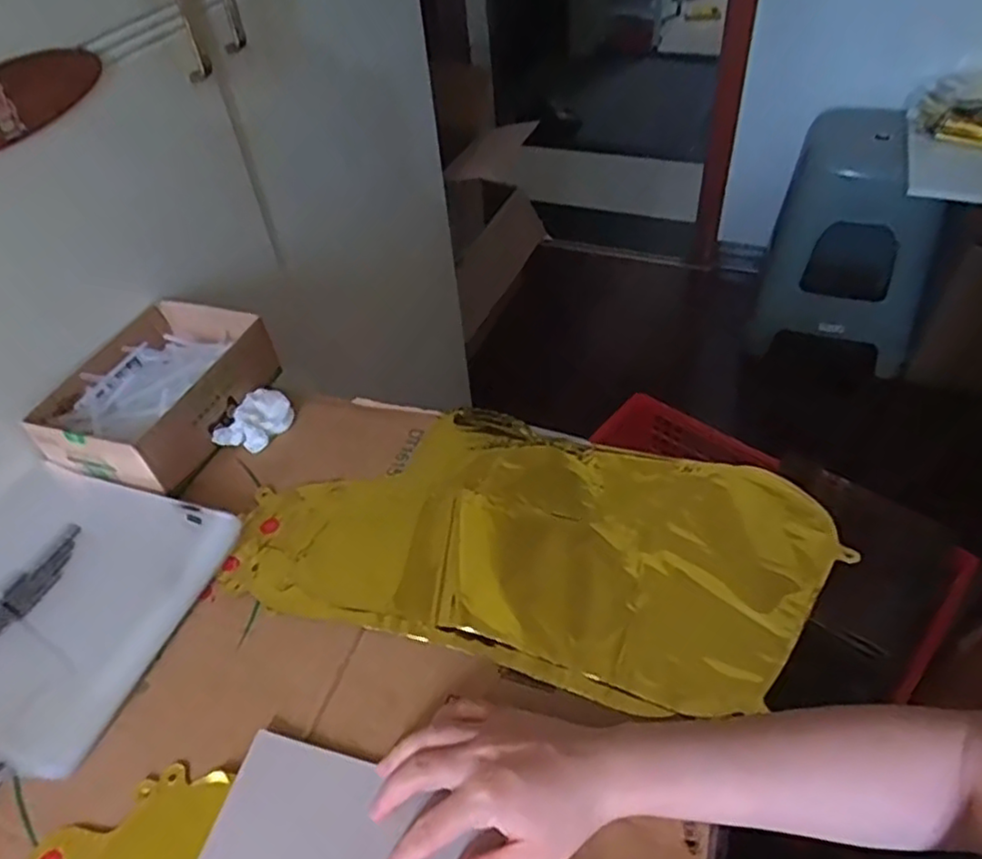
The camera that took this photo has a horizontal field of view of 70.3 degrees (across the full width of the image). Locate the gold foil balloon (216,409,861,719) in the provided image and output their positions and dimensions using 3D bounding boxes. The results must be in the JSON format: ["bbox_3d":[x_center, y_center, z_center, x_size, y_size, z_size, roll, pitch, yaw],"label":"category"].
[{"bbox_3d":[0.030,0.075,0.532,0.424,0.015,0.216,11,48,13],"label":"gold foil balloon"}]

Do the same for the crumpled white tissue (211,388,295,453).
[{"bbox_3d":[-0.212,-0.007,0.632,0.043,0.022,0.067,16,49,17],"label":"crumpled white tissue"}]

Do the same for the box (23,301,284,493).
[{"bbox_3d":[-0.300,-0.037,0.638,0.140,0.054,0.187,12,48,14],"label":"box"}]

